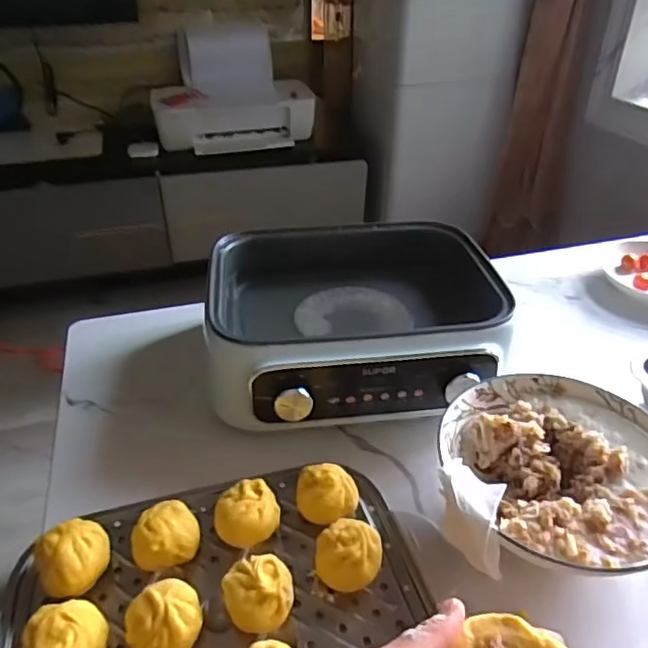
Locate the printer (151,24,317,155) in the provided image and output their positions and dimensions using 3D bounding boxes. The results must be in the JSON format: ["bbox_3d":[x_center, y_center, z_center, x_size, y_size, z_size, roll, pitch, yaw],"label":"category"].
[{"bbox_3d":[-0.256,-0.632,1.548,0.392,0.252,0.266,-10,36,-14],"label":"printer"}]

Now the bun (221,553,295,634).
[{"bbox_3d":[-0.047,0.202,0.429,0.049,0.041,0.042,-17,39,-23],"label":"bun"}]

